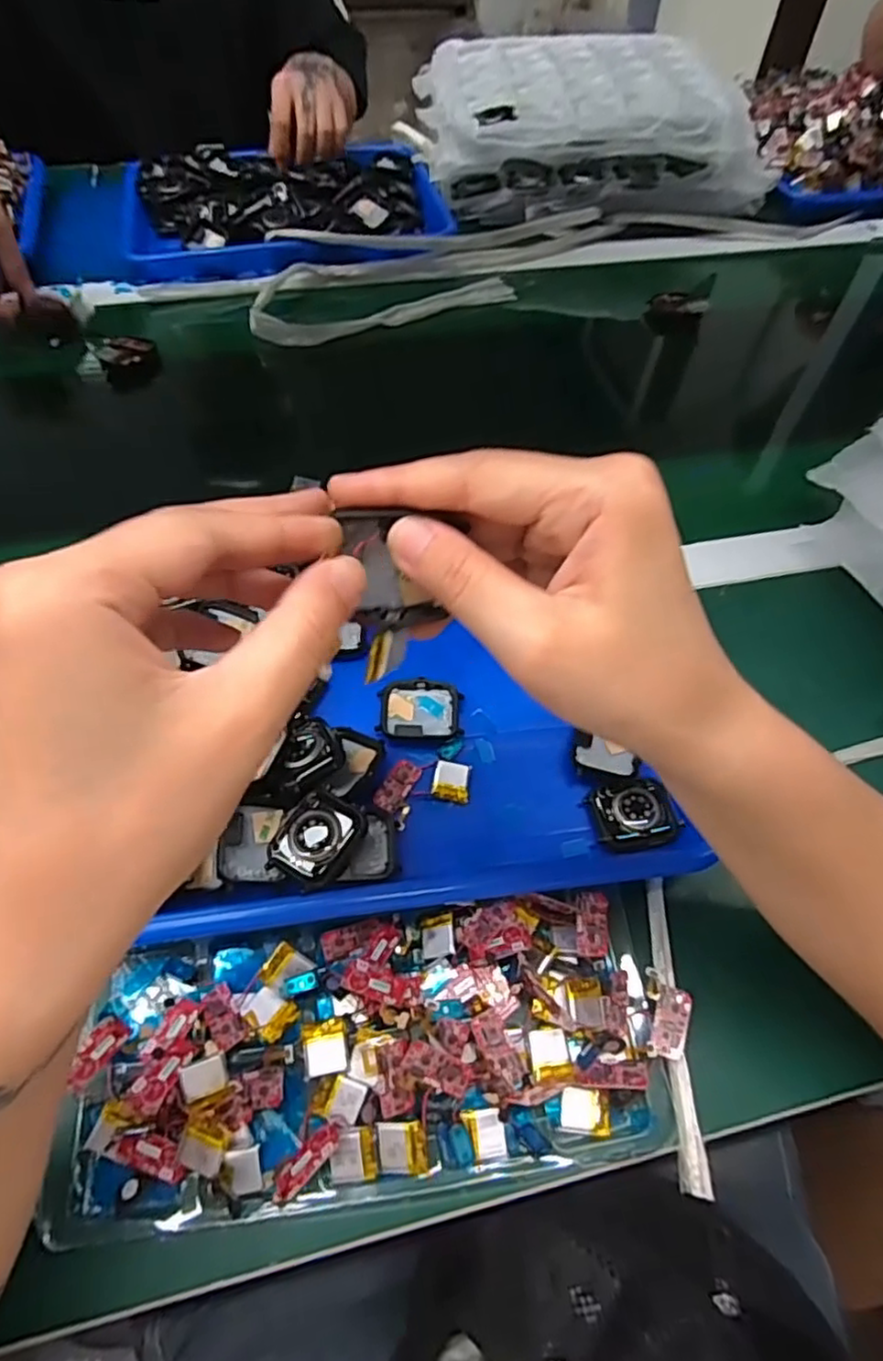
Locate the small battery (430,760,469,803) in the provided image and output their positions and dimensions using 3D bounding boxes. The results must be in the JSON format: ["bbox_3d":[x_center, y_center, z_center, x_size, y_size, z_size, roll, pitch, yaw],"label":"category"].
[{"bbox_3d":[0.006,0.054,0.354,0.019,0.005,0.020,10,57,5],"label":"small battery"}]

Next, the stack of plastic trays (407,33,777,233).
[{"bbox_3d":[0.158,-0.623,0.739,0.342,0.090,0.281,-7,57,-7],"label":"stack of plastic trays"}]

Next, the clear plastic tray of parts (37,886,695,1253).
[{"bbox_3d":[-0.026,0.161,0.294,0.259,0.029,0.108,-5,57,-6],"label":"clear plastic tray of parts"}]

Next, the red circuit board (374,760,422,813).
[{"bbox_3d":[-0.023,0.055,0.351,0.014,0.004,0.028,27,60,15],"label":"red circuit board"}]

